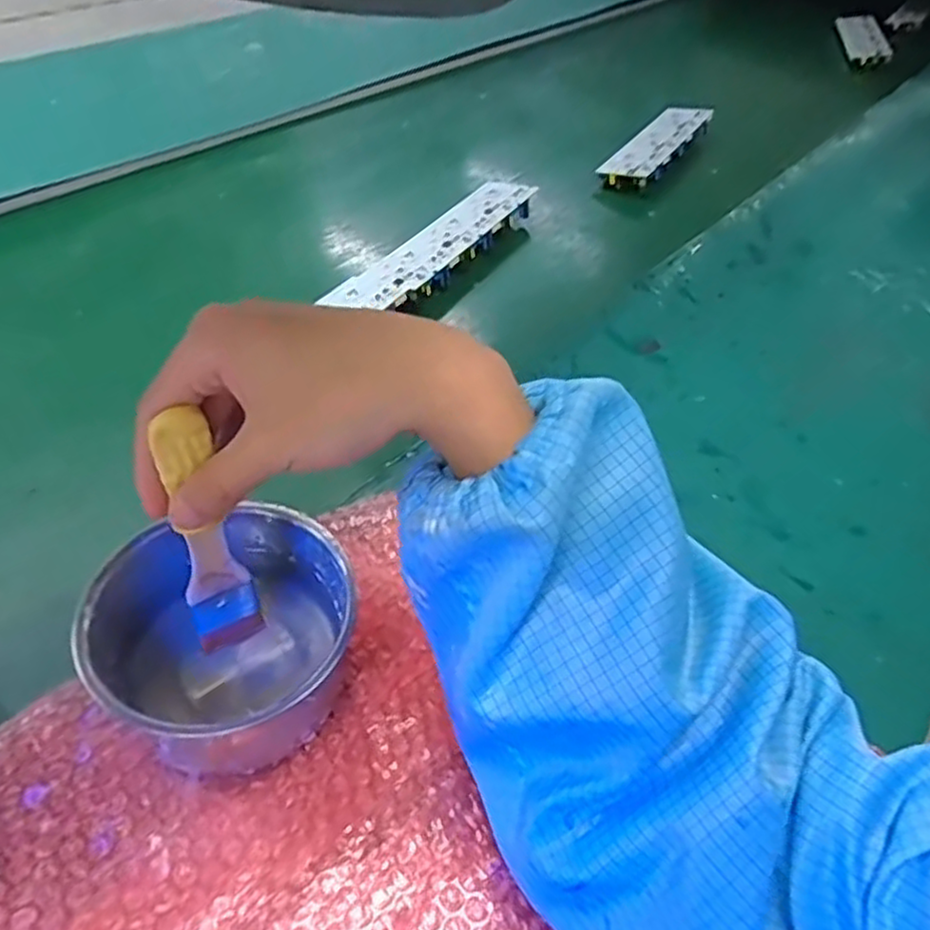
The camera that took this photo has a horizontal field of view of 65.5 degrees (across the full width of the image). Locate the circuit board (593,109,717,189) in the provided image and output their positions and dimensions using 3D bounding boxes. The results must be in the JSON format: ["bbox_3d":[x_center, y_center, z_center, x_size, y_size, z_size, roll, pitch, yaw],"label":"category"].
[{"bbox_3d":[0.239,-0.396,0.893,0.067,0.025,0.241,25,51,17],"label":"circuit board"}]

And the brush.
[{"bbox_3d":[-0.112,0.034,0.318,0.030,0.134,0.007,-24,46,-29],"label":"brush"}]

